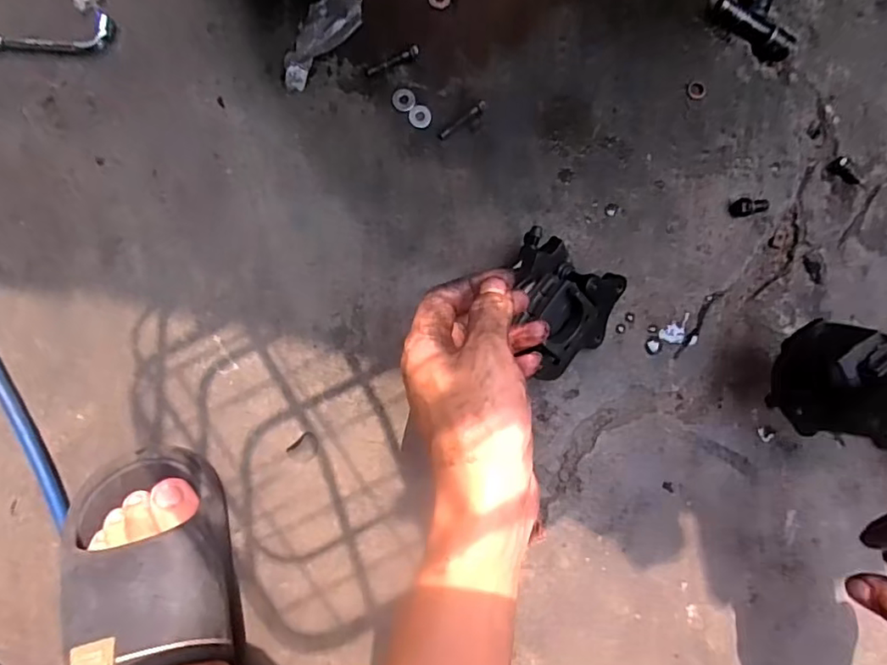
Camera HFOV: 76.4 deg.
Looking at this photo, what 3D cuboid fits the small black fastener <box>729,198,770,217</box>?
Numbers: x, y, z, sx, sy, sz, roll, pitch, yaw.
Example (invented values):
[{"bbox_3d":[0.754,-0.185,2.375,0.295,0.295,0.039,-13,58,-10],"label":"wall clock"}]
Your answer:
[{"bbox_3d":[0.252,-0.104,0.464,0.030,0.013,0.015,-17,87,-5],"label":"small black fastener"}]

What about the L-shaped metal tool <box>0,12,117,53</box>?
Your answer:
[{"bbox_3d":[-0.317,-0.230,0.440,0.116,0.011,0.026,-11,87,-4],"label":"L-shaped metal tool"}]

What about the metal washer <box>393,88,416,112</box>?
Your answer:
[{"bbox_3d":[-0.032,-0.191,0.461,0.018,0.004,0.018,10,86,-3],"label":"metal washer"}]

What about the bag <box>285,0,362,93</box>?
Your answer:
[{"bbox_3d":[-0.104,-0.240,0.459,0.035,0.011,0.092,39,85,0],"label":"bag"}]

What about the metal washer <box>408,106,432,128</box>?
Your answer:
[{"bbox_3d":[-0.019,-0.178,0.466,0.018,0.004,0.018,0,86,-4],"label":"metal washer"}]

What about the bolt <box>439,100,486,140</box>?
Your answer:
[{"bbox_3d":[0.015,-0.173,0.462,0.045,0.005,0.009,-35,89,7],"label":"bolt"}]

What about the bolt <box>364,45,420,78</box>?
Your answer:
[{"bbox_3d":[-0.041,-0.220,0.459,0.046,0.012,0.009,-24,88,-5],"label":"bolt"}]

